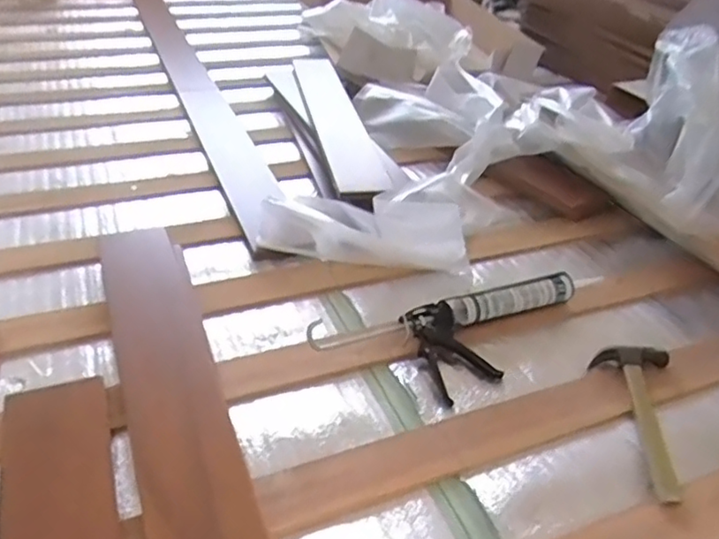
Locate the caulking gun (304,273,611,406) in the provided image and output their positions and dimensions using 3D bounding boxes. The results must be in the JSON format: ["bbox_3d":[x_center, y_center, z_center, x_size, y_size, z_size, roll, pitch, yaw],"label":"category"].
[{"bbox_3d":[0.186,0.095,1.026,0.511,0.051,0.219,-11,37,-21],"label":"caulking gun"}]

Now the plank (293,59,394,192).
[{"bbox_3d":[-0.077,-0.448,1.720,0.122,0.024,0.970,1,32,-13],"label":"plank"}]

